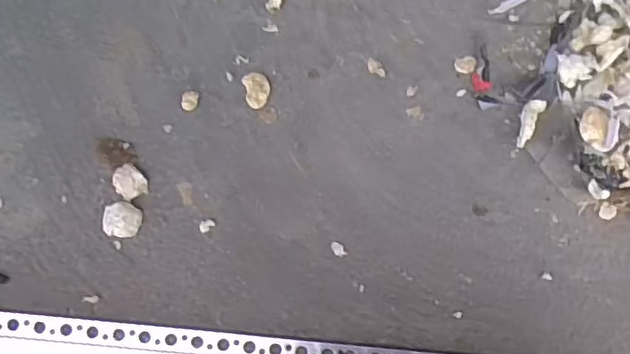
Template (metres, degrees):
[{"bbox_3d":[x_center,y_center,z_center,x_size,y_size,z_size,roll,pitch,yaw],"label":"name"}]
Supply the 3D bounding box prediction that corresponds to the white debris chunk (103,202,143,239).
[{"bbox_3d":[-0.151,0.033,0.466,0.028,0.006,0.027,-1,73,-3],"label":"white debris chunk"}]

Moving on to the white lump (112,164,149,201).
[{"bbox_3d":[-0.147,0.004,0.473,0.024,0.009,0.027,-35,78,-12],"label":"white lump"}]

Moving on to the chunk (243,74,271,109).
[{"bbox_3d":[-0.049,-0.074,0.508,0.022,0.007,0.031,-13,74,-6],"label":"chunk"}]

